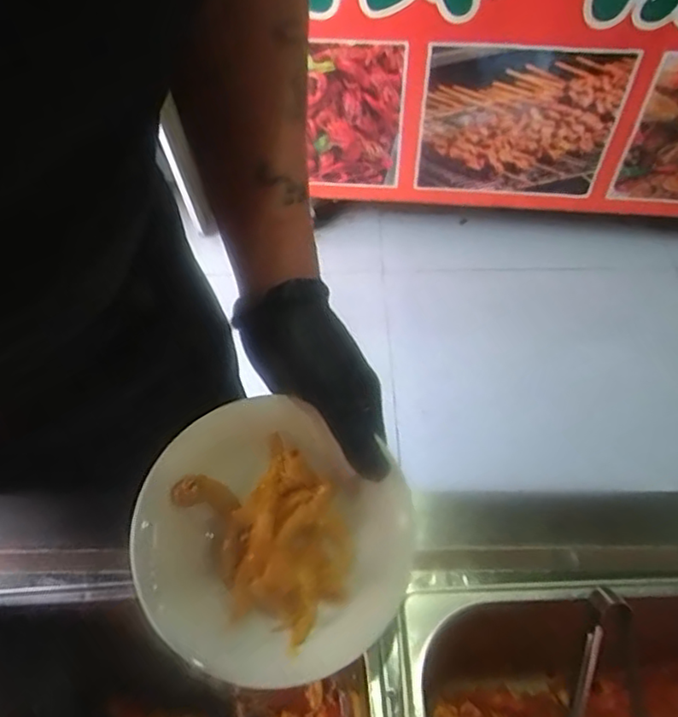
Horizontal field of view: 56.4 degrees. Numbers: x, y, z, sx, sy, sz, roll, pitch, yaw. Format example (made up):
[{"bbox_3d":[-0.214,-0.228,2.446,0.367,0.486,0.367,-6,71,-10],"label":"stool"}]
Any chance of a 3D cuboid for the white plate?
[{"bbox_3d":[-0.044,0.117,0.400,0.170,0.031,0.156,0,76,1],"label":"white plate"}]

